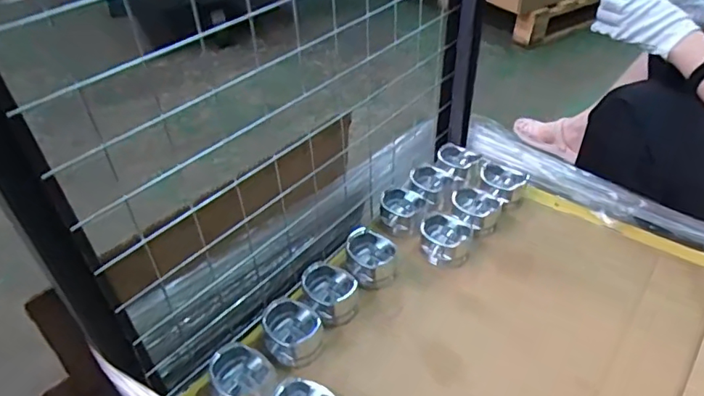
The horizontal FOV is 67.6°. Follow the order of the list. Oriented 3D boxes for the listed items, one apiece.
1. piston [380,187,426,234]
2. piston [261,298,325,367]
[{"bbox_3d":[0.081,0.021,0.861,0.064,0.047,0.065,-1,41,1],"label":"piston"},{"bbox_3d":[-0.076,0.177,0.686,0.073,0.055,0.072,-1,41,1],"label":"piston"}]

